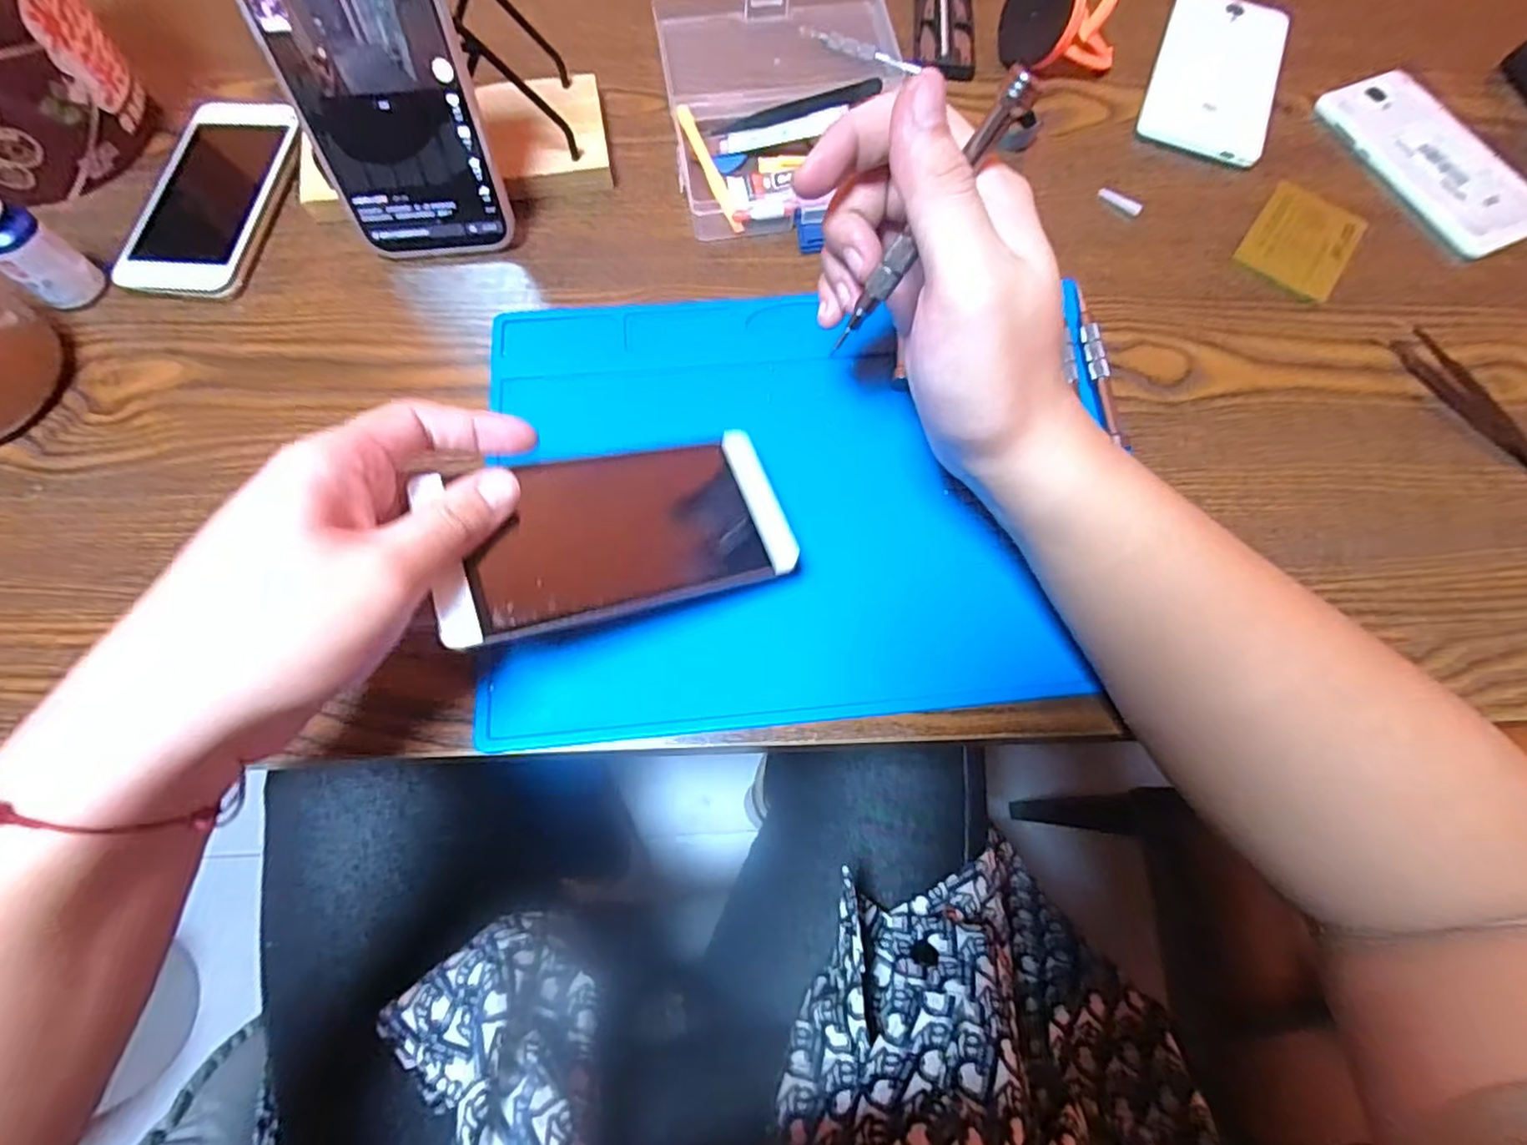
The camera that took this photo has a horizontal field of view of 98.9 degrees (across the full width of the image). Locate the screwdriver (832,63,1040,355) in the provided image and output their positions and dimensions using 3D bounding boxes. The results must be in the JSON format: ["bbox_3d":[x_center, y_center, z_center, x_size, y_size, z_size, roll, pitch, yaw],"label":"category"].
[{"bbox_3d":[0.053,-0.116,0.221,0.006,0.099,0.008,-17,69,-39],"label":"screwdriver"}]

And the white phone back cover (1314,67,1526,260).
[{"bbox_3d":[0.418,-0.259,0.408,0.071,0.007,0.143,-24,73,-10],"label":"white phone back cover"}]

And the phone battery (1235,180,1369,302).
[{"bbox_3d":[0.318,-0.197,0.385,0.054,0.004,0.071,35,73,10],"label":"phone battery"}]

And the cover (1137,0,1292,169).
[{"bbox_3d":[0.300,-0.334,0.431,0.075,0.009,0.153,23,72,7],"label":"cover"}]

